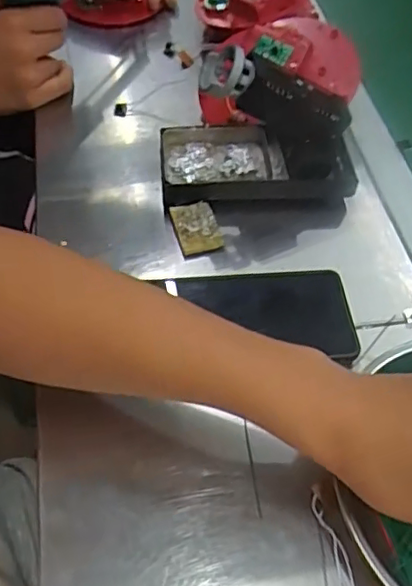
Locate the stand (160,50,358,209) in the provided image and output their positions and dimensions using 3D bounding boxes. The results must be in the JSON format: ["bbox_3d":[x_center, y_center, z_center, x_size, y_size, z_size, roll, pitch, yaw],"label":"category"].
[{"bbox_3d":[0.046,-0.140,0.486,0.161,0.107,0.082,-4,55,-7],"label":"stand"}]

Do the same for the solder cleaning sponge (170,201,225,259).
[{"bbox_3d":[-0.008,-0.054,0.485,0.036,0.008,0.050,-9,56,-11],"label":"solder cleaning sponge"}]

